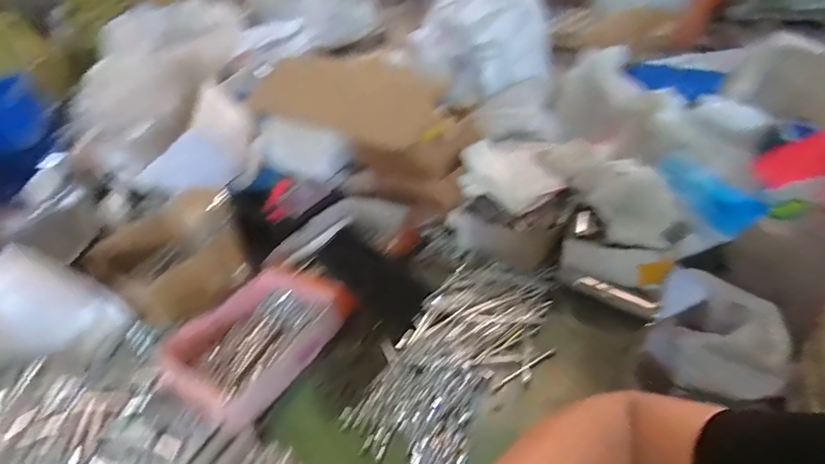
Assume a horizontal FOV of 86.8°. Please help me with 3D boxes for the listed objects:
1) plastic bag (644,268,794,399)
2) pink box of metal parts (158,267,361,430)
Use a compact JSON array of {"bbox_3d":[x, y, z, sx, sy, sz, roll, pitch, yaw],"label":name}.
[{"bbox_3d":[0.619,0.201,0.881,0.221,0.149,0.186,20,43,31],"label":"plastic bag"},{"bbox_3d":[-0.187,0.123,0.535,0.158,0.052,0.196,20,44,32],"label":"pink box of metal parts"}]

